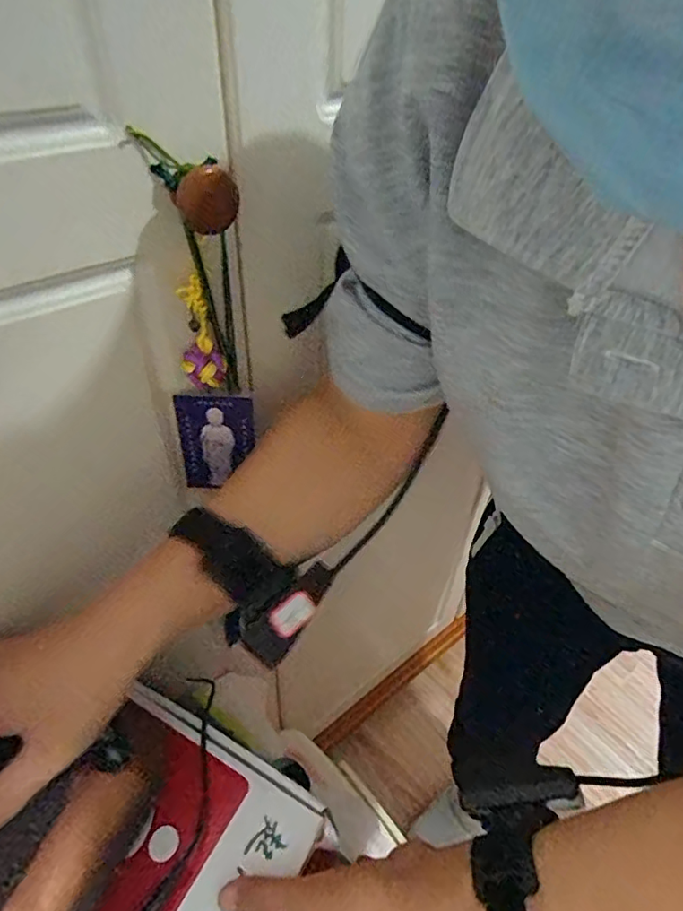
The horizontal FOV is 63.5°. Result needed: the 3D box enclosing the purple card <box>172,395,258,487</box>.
[{"bbox_3d":[-0.091,-0.008,0.401,0.052,0.079,0.004,3,36,-1],"label":"purple card"}]

